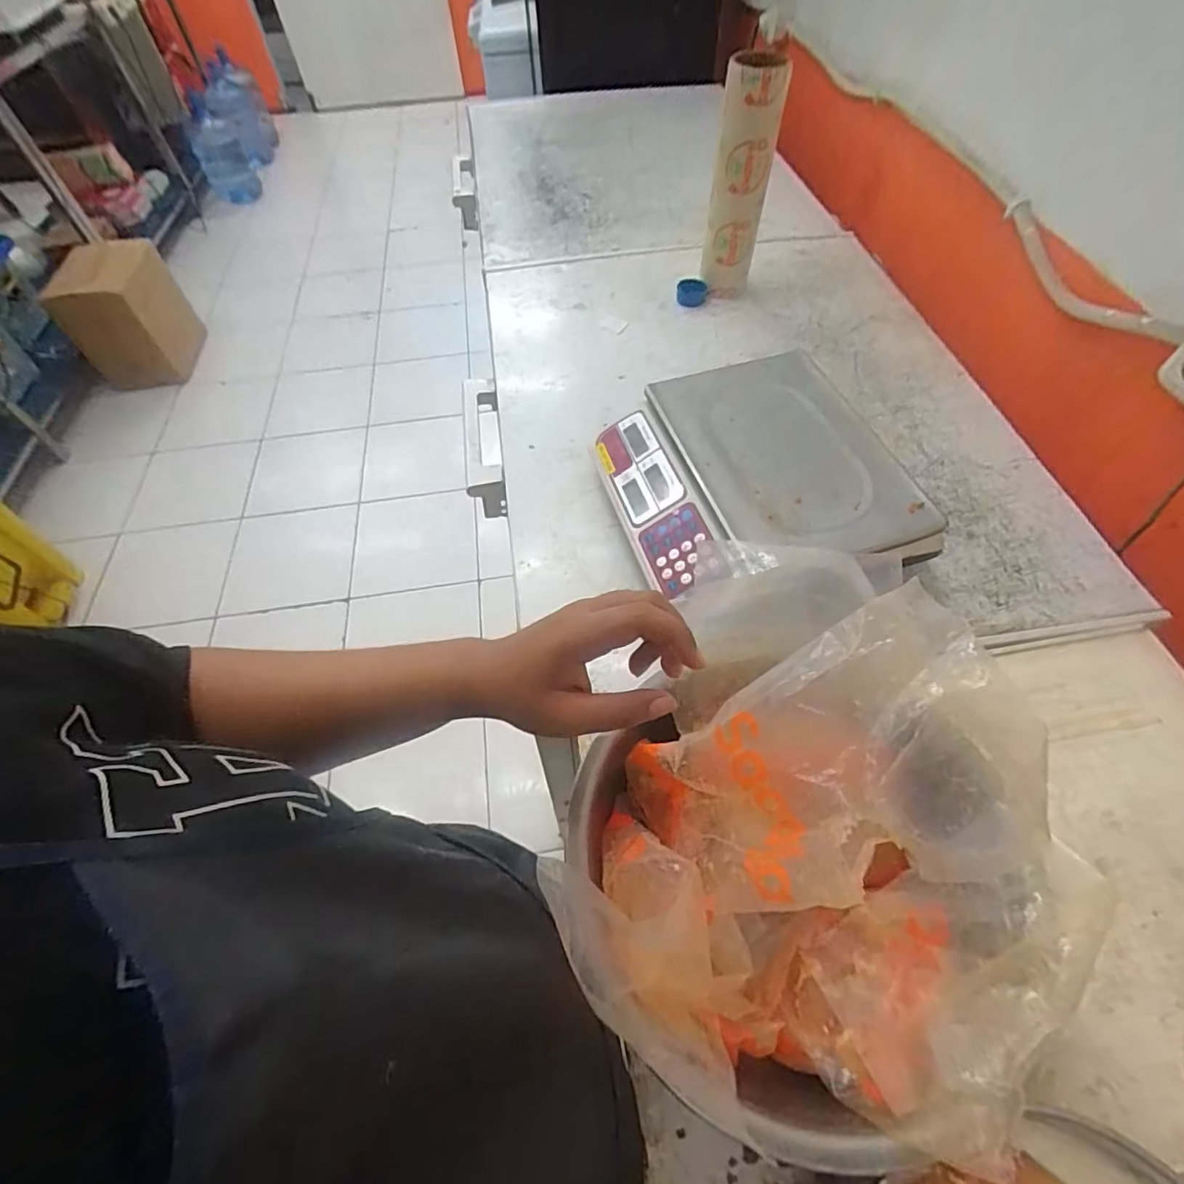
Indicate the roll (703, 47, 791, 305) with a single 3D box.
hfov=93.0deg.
[{"bbox_3d":[0.239,-0.654,0.916,0.088,0.319,0.104,8,58,6],"label":"roll"}]

